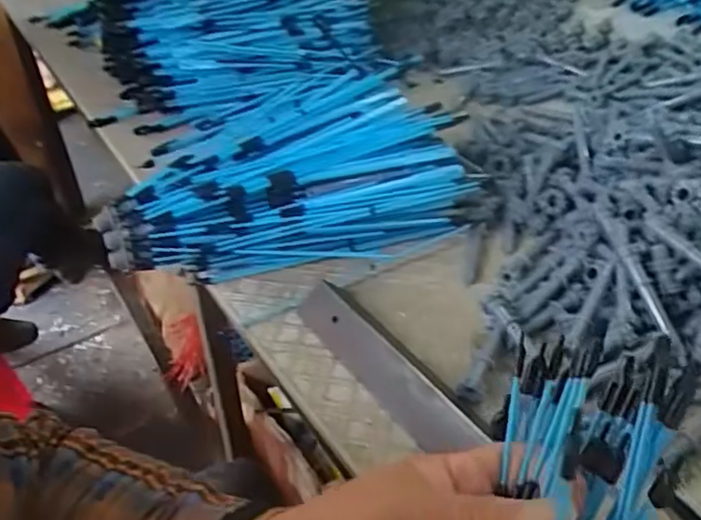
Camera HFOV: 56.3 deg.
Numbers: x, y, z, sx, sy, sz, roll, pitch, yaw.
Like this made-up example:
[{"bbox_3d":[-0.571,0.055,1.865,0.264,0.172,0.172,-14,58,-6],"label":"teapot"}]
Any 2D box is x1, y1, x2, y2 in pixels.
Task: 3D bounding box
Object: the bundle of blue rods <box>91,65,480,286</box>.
[{"bbox_3d":[-0.060,-0.071,0.605,0.318,0.114,0.170,-14,40,-14],"label":"bundle of blue rods"}]

